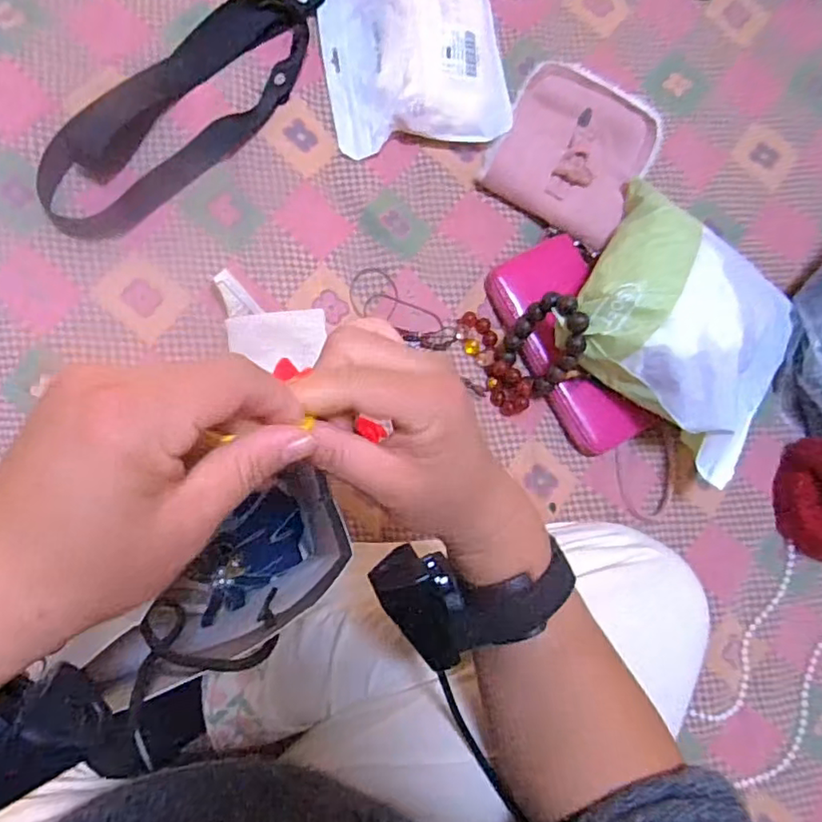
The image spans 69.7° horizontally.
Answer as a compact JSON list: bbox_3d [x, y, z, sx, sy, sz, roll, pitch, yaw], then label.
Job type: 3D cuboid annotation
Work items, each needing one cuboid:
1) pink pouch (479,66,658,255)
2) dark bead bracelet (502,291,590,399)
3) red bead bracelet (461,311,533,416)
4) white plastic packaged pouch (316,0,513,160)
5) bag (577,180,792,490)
[{"bbox_3d":[0.151,-0.240,0.547,0.133,0.024,0.137,29,84,-2],"label":"pink pouch"},{"bbox_3d":[0.118,-0.057,0.500,0.069,0.085,0.025,48,50,4],"label":"dark bead bracelet"},{"bbox_3d":[0.075,-0.044,0.523,0.031,0.019,0.099,-26,86,-12],"label":"red bead bracelet"},{"bbox_3d":[0.003,-0.321,0.531,0.157,0.030,0.160,-8,83,-10],"label":"white plastic packaged pouch"},{"bbox_3d":[0.231,-0.072,0.501,0.191,0.091,0.197,35,78,-3],"label":"bag"}]

